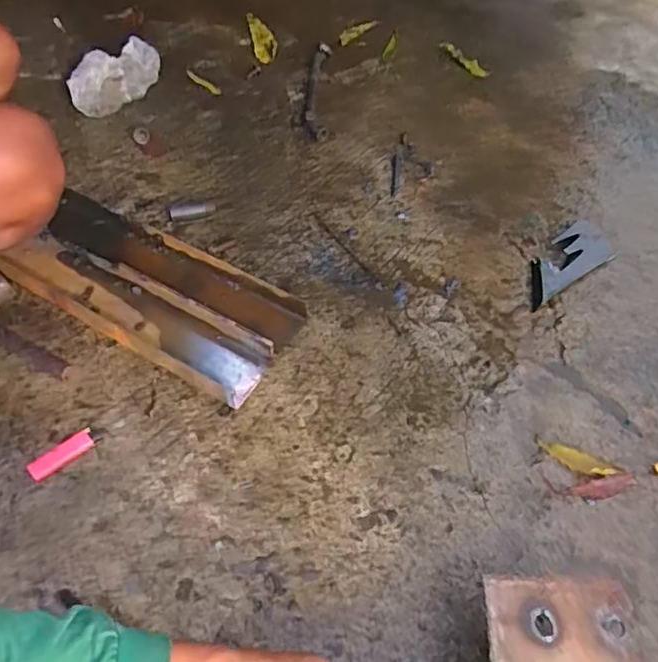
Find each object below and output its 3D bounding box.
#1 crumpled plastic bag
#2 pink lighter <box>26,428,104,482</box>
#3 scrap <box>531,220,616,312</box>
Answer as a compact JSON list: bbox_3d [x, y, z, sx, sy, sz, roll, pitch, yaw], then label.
[{"bbox_3d":[-0.353,-0.434,1.045,0.082,0.055,0.178,26,54,15],"label":"crumpled plastic bag"},{"bbox_3d":[-0.280,0.129,0.668,0.079,0.013,0.025,-29,58,-26],"label":"pink lighter"},{"bbox_3d":[0.327,-0.097,0.875,0.184,0.014,0.072,-31,59,-27],"label":"scrap"}]

